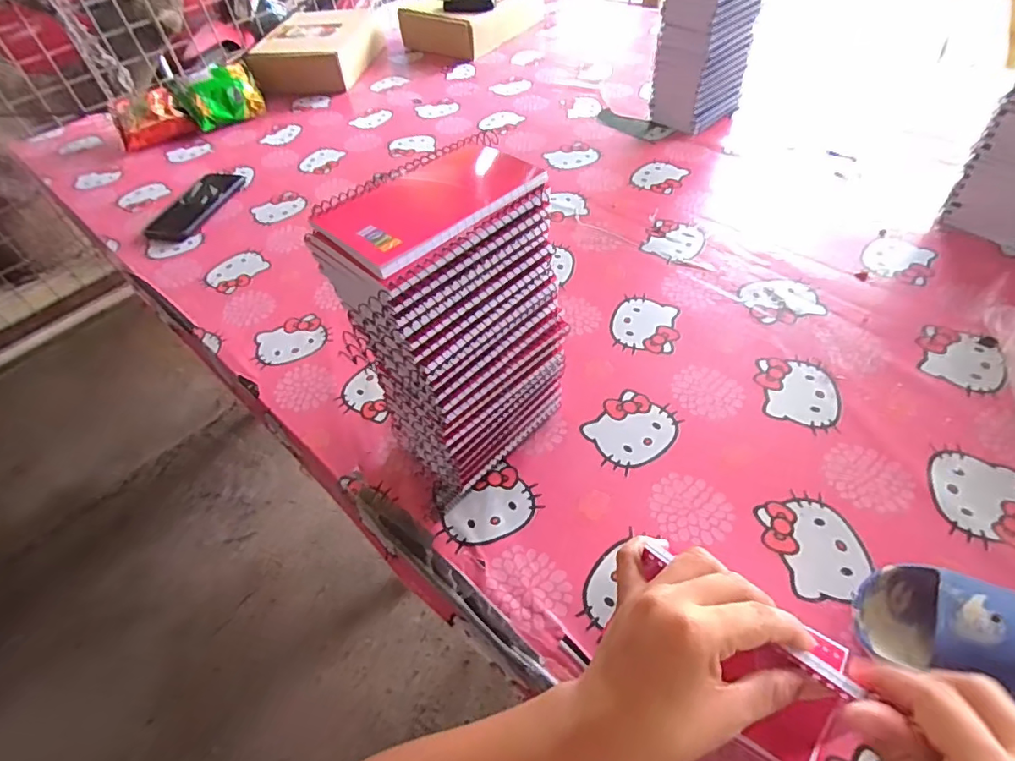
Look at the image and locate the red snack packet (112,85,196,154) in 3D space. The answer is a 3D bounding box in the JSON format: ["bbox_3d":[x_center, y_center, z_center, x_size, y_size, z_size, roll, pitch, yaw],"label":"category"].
[{"bbox_3d":[-0.659,-0.481,0.986,0.121,0.056,0.115,-33,55,-20],"label":"red snack packet"}]

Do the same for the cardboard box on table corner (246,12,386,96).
[{"bbox_3d":[-0.388,-0.687,1.111,0.172,0.076,0.289,3,51,8],"label":"cardboard box on table corner"}]

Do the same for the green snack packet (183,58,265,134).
[{"bbox_3d":[-0.548,-0.546,1.018,0.136,0.064,0.138,-27,54,-16],"label":"green snack packet"}]

